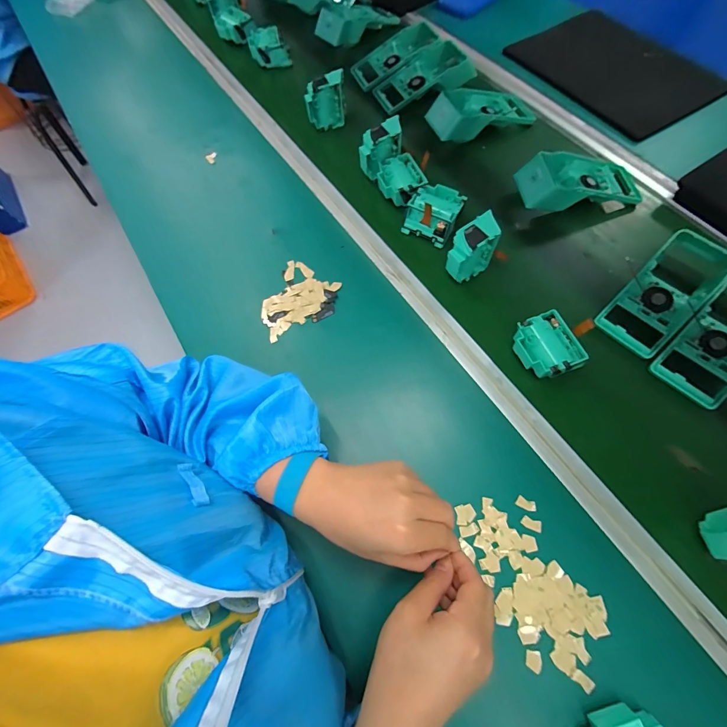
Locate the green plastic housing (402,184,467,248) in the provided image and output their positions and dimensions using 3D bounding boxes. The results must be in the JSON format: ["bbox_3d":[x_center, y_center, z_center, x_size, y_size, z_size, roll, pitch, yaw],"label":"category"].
[{"bbox_3d":[0.109,-0.230,0.540,0.074,0.046,0.075,30,71,15],"label":"green plastic housing"}]

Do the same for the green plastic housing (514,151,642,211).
[{"bbox_3d":[0.337,-0.288,0.552,0.193,0.051,0.089,-7,66,0],"label":"green plastic housing"}]

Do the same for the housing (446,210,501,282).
[{"bbox_3d":[0.149,-0.154,0.490,0.074,0.076,0.040,-35,69,-12],"label":"housing"}]

